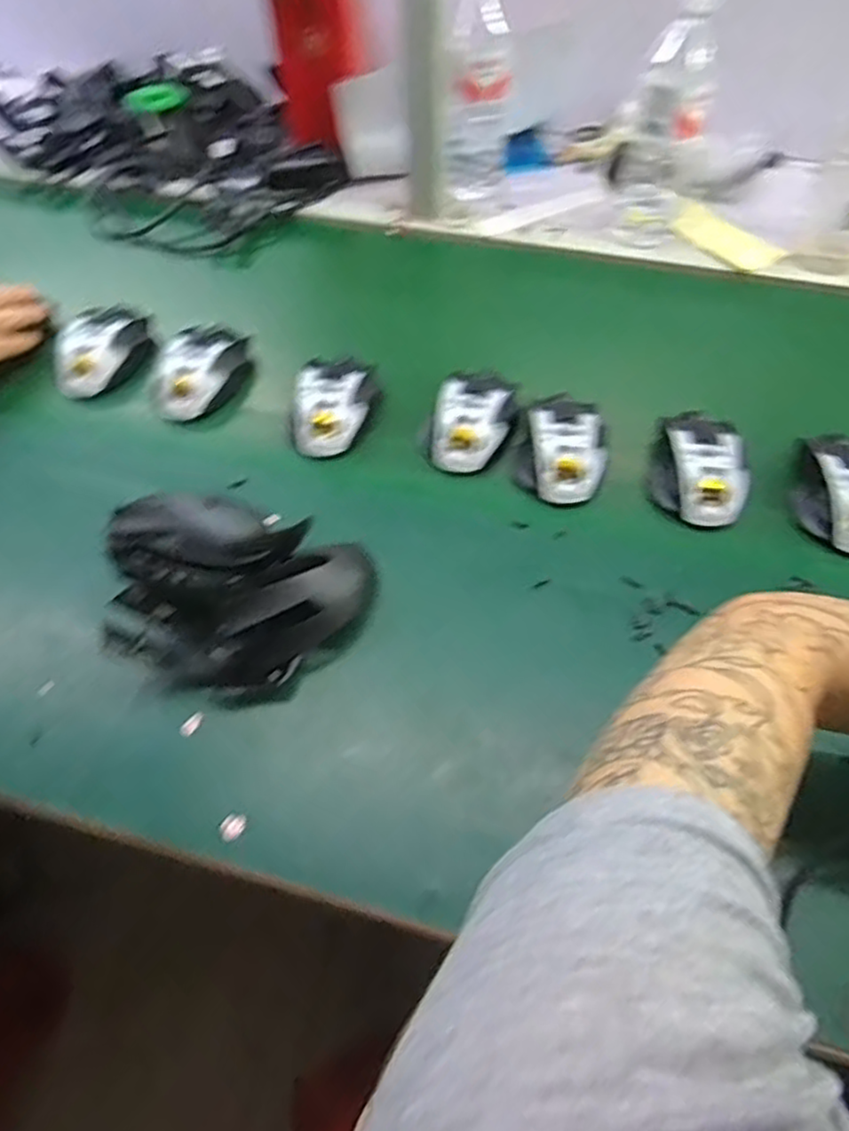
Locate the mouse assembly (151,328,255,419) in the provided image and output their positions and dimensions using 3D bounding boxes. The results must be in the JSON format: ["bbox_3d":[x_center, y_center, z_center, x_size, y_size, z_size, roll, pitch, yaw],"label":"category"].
[{"bbox_3d":[-0.206,-0.185,0.650,0.066,0.034,0.117,12,54,10],"label":"mouse assembly"}]

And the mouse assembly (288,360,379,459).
[{"bbox_3d":[-0.080,-0.138,0.619,0.068,0.031,0.091,4,53,4],"label":"mouse assembly"}]

